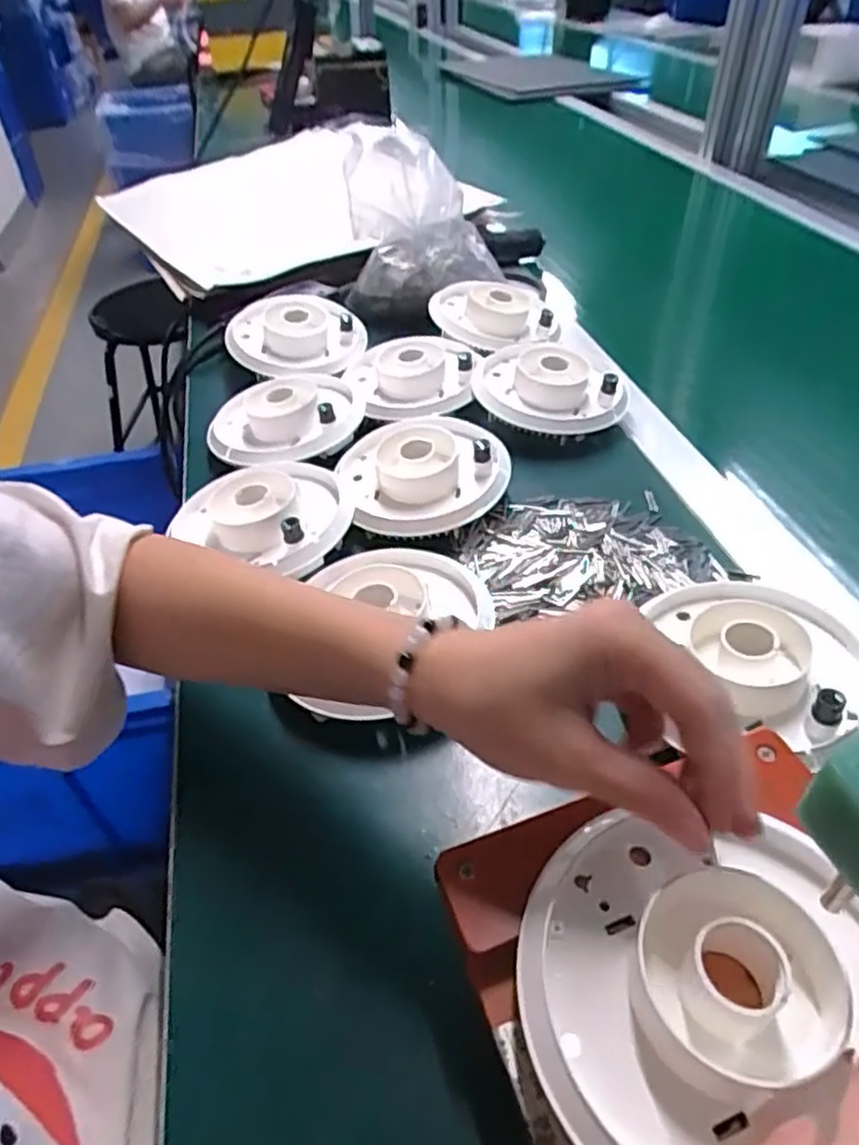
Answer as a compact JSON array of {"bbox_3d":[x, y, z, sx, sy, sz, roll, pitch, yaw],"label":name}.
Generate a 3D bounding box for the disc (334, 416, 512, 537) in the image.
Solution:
[{"bbox_3d":[-0.003,-0.078,0.492,0.114,0.024,0.123,-2,43,2],"label":"disc"}]

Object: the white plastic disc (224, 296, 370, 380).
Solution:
[{"bbox_3d":[-0.119,-0.216,0.635,0.123,0.035,0.130,-11,43,-9],"label":"white plastic disc"}]

